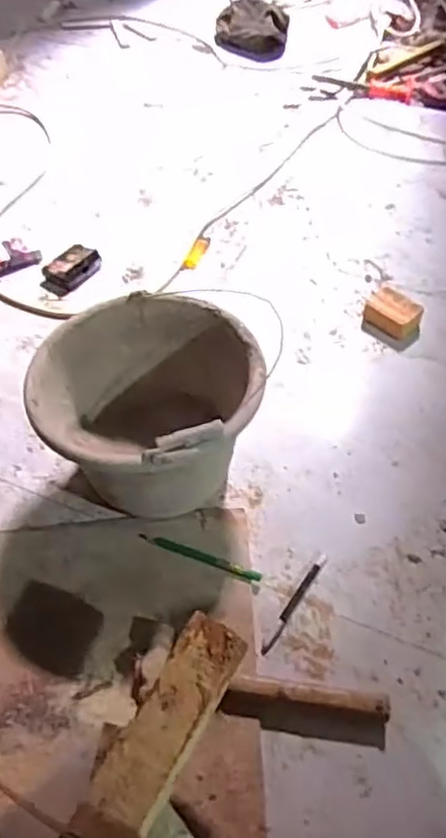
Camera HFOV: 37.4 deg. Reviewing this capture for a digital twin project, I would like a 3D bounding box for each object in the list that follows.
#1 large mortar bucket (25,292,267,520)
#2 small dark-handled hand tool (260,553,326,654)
[{"bbox_3d":[-0.088,0.002,0.858,0.260,0.205,0.271,-1,53,1],"label":"large mortar bucket"},{"bbox_3d":[0.088,0.225,0.806,0.012,0.009,0.146,28,59,22],"label":"small dark-handled hand tool"}]

